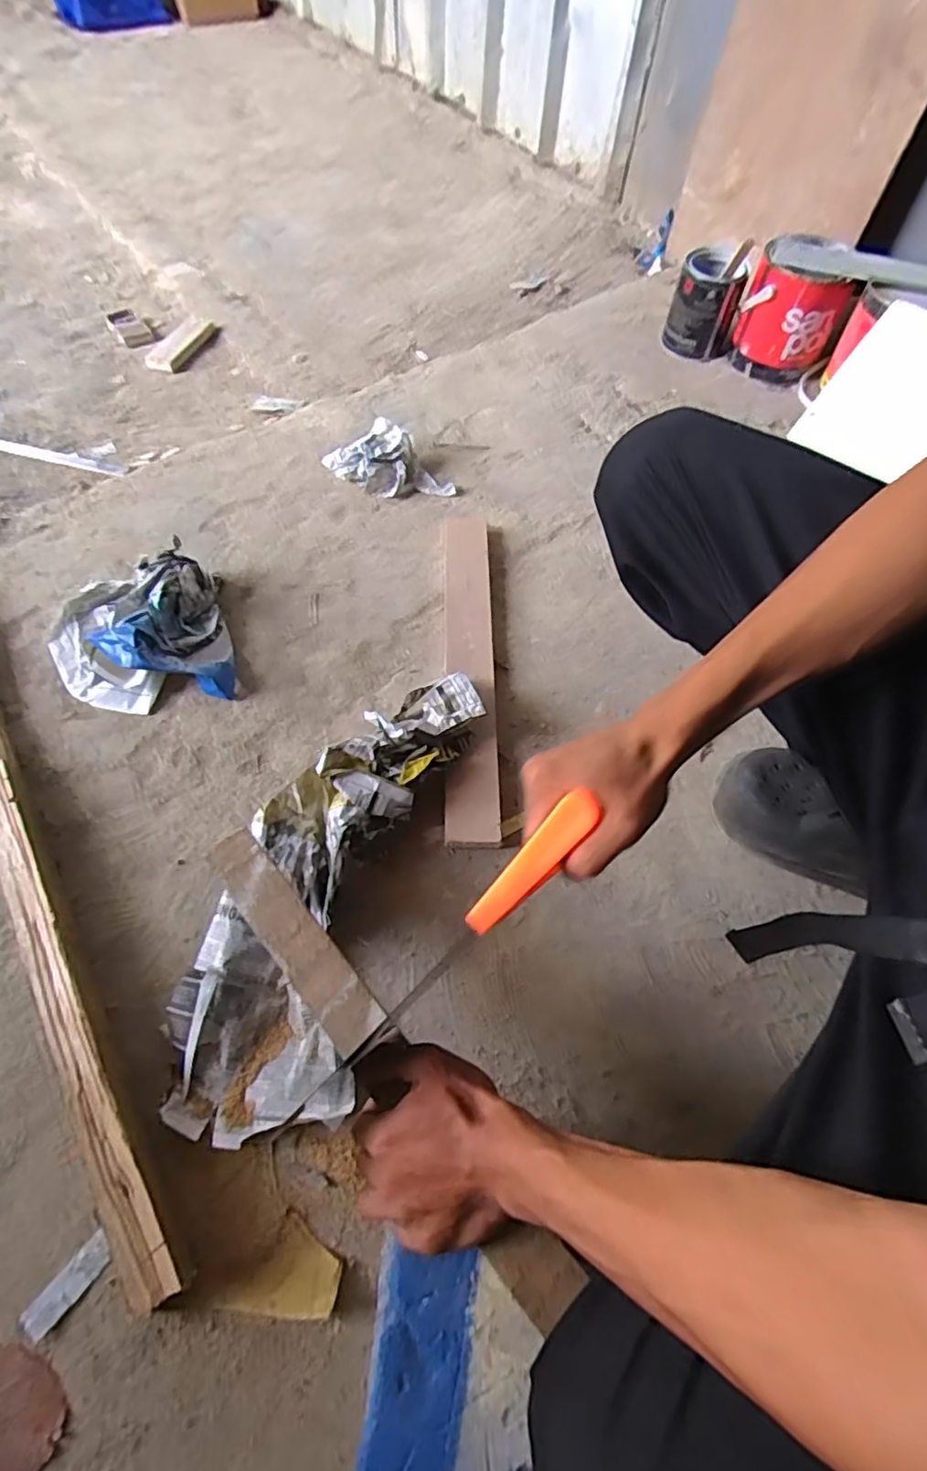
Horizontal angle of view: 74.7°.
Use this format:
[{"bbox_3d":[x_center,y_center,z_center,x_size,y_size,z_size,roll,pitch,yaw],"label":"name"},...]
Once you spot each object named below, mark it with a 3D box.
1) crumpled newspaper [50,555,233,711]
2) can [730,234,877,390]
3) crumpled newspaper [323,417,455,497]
[{"bbox_3d":[-0.381,-0.123,0.696,0.191,0.081,0.202,-17,62,-11],"label":"crumpled newspaper"},{"bbox_3d":[0.558,-0.716,1.027,0.167,0.162,0.152,27,63,13],"label":"can"},{"bbox_3d":[-0.104,-0.374,0.867,0.141,0.058,0.115,38,66,18],"label":"crumpled newspaper"}]

